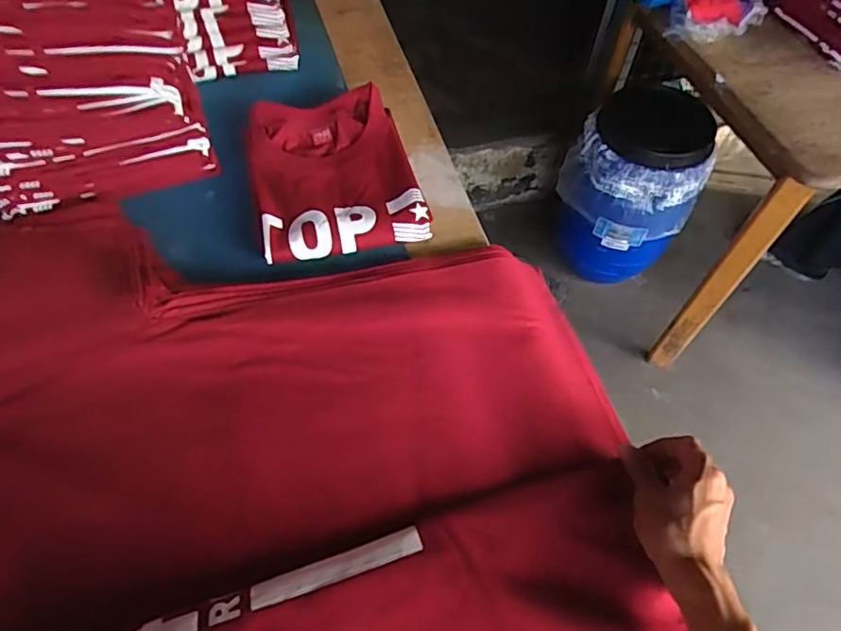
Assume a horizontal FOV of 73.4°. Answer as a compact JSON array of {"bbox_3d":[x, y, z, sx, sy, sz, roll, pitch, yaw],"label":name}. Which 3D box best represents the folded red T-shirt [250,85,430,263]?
[{"bbox_3d":[-0.104,-0.170,0.669,0.186,0.038,0.232,-12,58,-9],"label":"folded red T-shirt"}]

